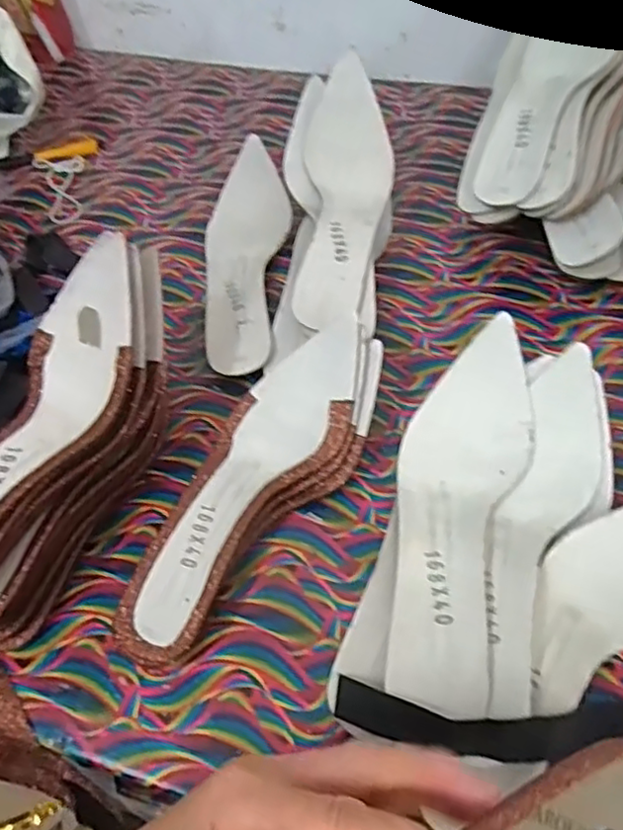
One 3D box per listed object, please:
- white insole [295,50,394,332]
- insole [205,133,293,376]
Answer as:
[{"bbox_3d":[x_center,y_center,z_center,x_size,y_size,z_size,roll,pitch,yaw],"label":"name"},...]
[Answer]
[{"bbox_3d":[0.025,-0.184,0.535,0.077,0.039,0.244,5,72,8],"label":"white insole"},{"bbox_3d":[-0.057,-0.140,0.566,0.074,0.051,0.246,-4,54,1],"label":"insole"}]

